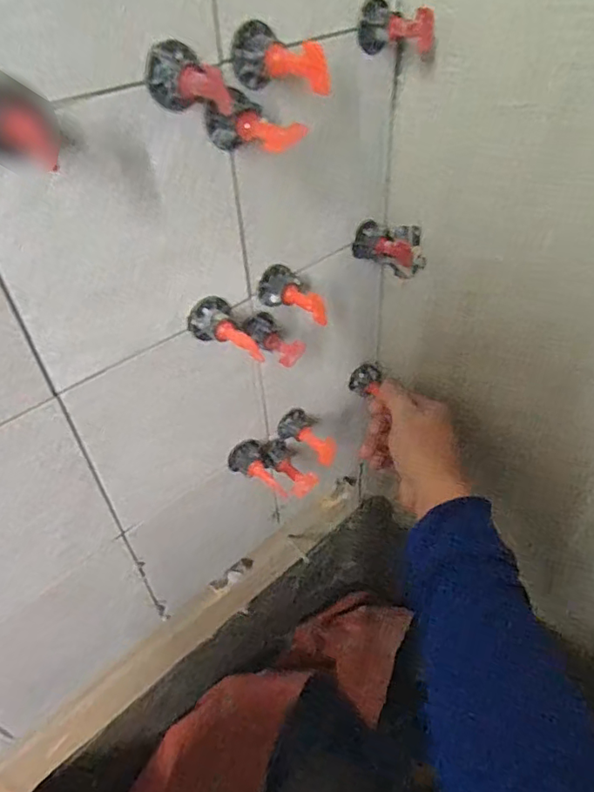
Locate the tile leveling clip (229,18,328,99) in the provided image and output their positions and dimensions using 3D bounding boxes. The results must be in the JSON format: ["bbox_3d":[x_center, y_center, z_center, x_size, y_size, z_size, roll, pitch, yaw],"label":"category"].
[{"bbox_3d":[-0.009,-0.183,0.294,0.030,0.029,0.051,-31,49,-27],"label":"tile leveling clip"}]

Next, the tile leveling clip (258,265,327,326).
[{"bbox_3d":[-0.003,-0.072,0.392,0.030,0.024,0.052,-25,46,-22],"label":"tile leveling clip"}]

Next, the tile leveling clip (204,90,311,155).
[{"bbox_3d":[-0.021,-0.151,0.304,0.056,0.029,0.031,30,52,31],"label":"tile leveling clip"}]

